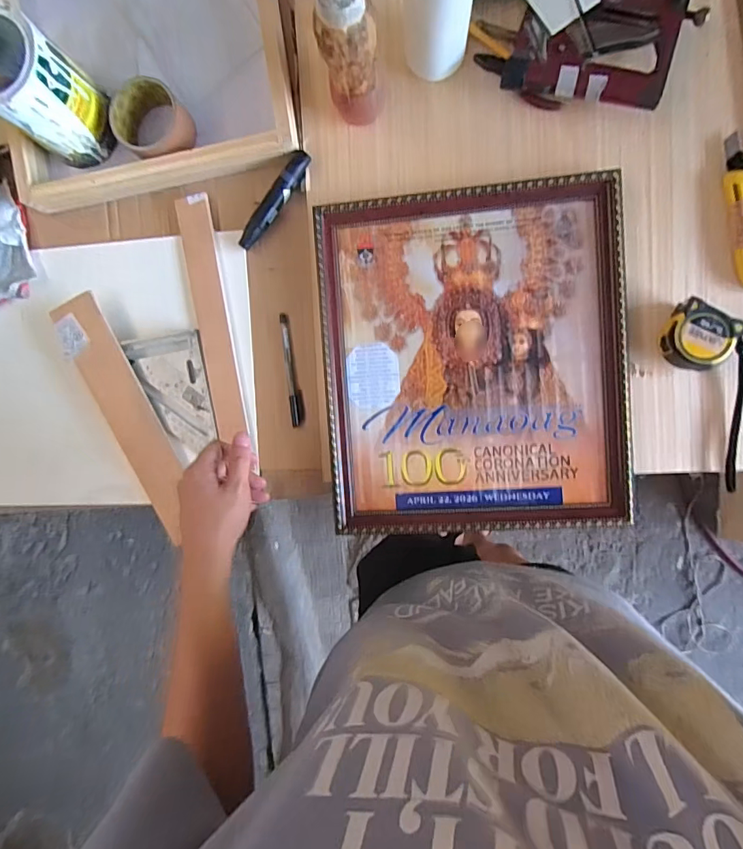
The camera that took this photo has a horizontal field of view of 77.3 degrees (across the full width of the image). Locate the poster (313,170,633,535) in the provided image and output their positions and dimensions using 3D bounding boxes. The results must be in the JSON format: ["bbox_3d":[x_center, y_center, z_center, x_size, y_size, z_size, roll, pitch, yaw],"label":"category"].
[{"bbox_3d":[0.116,-0.070,0.549,0.336,0.027,0.391,-4,94,8],"label":"poster"}]

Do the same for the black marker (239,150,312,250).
[{"bbox_3d":[-0.118,-0.271,0.567,0.022,0.021,0.130,39,98,3],"label":"black marker"}]

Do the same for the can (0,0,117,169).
[{"bbox_3d":[-0.385,-0.387,0.538,0.115,0.127,0.102,39,98,3],"label":"can"}]

